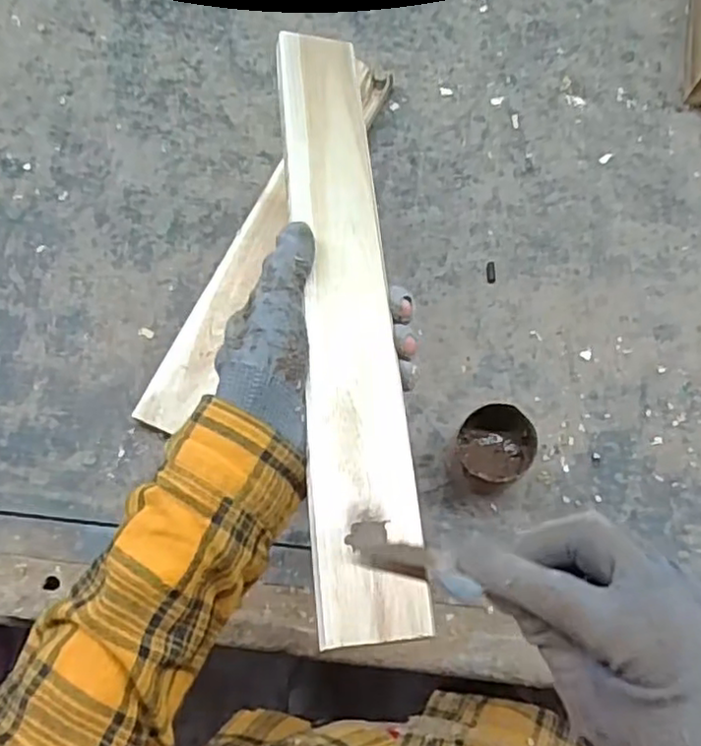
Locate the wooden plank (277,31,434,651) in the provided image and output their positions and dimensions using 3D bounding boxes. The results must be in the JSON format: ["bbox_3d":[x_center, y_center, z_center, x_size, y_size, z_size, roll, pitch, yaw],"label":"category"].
[{"bbox_3d":[-0.004,-0.047,0.351,0.049,0.011,0.349,-4,67,-3],"label":"wooden plank"}]

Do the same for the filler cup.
[{"bbox_3d":[0.101,0.056,0.476,0.053,0.053,0.058,1,73,-2],"label":"filler cup"}]

